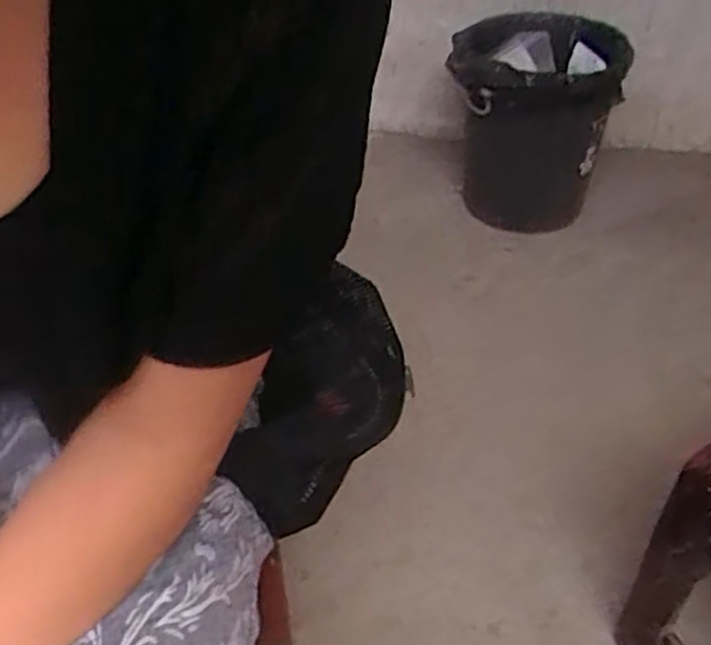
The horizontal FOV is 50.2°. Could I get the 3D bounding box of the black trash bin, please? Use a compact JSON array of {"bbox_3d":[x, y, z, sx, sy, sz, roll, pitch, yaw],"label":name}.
[{"bbox_3d":[0.284,-0.328,1.258,0.263,0.280,0.225,5,42,4],"label":"black trash bin"}]

